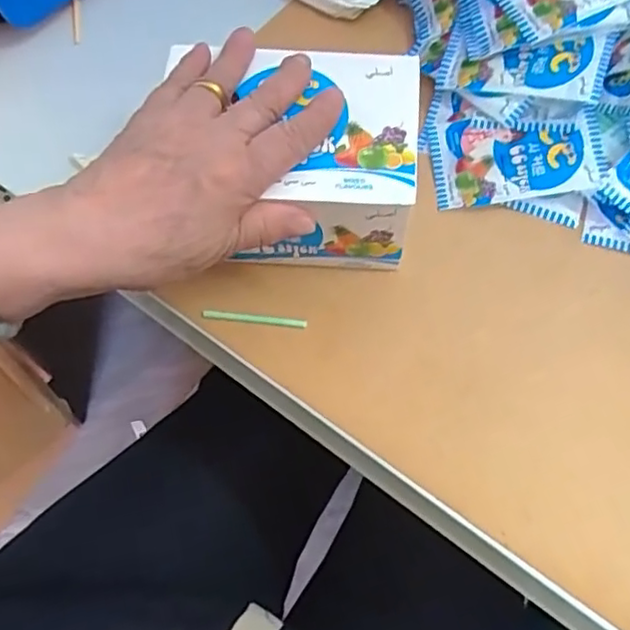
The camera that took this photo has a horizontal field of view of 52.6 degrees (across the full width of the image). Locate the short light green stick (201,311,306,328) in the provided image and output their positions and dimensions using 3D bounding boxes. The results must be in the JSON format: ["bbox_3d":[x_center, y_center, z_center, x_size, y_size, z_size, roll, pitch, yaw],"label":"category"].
[{"bbox_3d":[-0.035,0.002,0.369,0.060,0.004,0.005,6,65,3],"label":"short light green stick"}]

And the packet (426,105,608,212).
[{"bbox_3d":[0.127,-0.105,0.405,0.098,0.025,0.063,-3,65,-2],"label":"packet"}]

